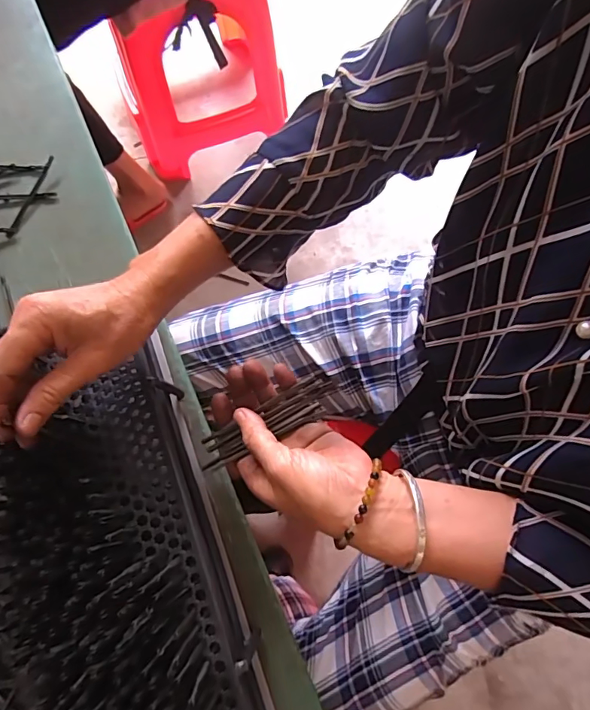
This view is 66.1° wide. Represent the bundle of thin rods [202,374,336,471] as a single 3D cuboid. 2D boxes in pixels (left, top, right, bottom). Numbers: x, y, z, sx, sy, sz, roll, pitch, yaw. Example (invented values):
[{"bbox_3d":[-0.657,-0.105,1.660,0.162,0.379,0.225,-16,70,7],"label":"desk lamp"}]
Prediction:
[{"bbox_3d":[-0.021,0.052,0.347,0.113,0.012,0.028,-30,76,5],"label":"bundle of thin rods"}]

